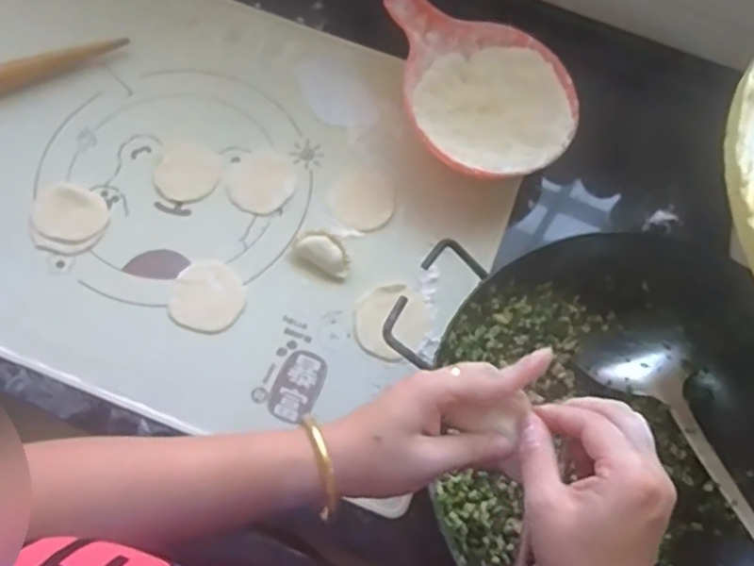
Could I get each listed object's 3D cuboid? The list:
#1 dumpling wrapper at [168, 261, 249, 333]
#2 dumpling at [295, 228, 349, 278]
[{"bbox_3d":[-0.153,0.011,0.608,0.064,0.004,0.065,0,71,-1],"label":"dumpling wrapper"},{"bbox_3d":[-0.049,-0.029,0.621,0.057,0.018,0.030,32,74,9],"label":"dumpling"}]

